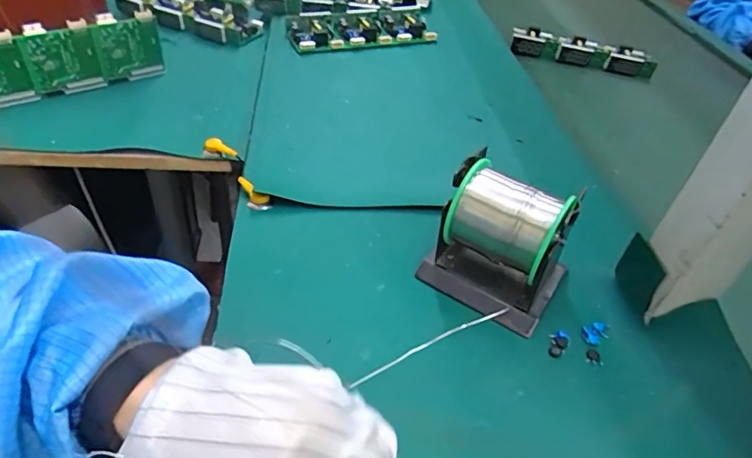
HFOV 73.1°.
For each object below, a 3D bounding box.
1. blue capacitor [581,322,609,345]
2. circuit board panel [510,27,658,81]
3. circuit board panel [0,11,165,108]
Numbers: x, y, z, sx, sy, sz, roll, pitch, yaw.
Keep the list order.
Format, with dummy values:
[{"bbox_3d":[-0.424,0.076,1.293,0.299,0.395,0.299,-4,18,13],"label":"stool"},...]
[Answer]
[{"bbox_3d":[0.154,0.073,0.357,0.021,0.004,0.015,-17,49,-20],"label":"blue capacitor"},{"bbox_3d":[0.286,-0.245,0.708,0.193,0.018,0.077,21,44,14],"label":"circuit board panel"},{"bbox_3d":[-0.344,-0.187,0.560,0.206,0.079,0.010,-23,50,-29],"label":"circuit board panel"}]

